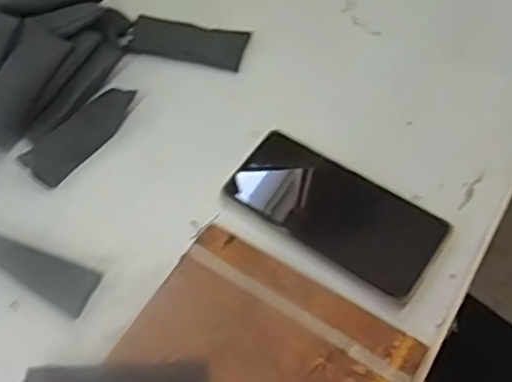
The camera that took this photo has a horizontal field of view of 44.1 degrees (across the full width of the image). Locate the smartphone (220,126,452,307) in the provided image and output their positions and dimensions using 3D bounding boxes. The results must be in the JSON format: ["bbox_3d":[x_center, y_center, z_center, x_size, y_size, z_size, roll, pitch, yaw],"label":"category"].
[{"bbox_3d":[0.058,0.012,0.472,0.158,0.008,0.072,32,65,18],"label":"smartphone"}]

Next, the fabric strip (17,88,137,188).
[{"bbox_3d":[-0.143,-0.048,0.520,0.036,0.008,0.101,44,74,5],"label":"fabric strip"}]

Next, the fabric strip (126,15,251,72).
[{"bbox_3d":[-0.063,-0.137,0.574,0.103,0.005,0.041,9,60,7],"label":"fabric strip"}]

